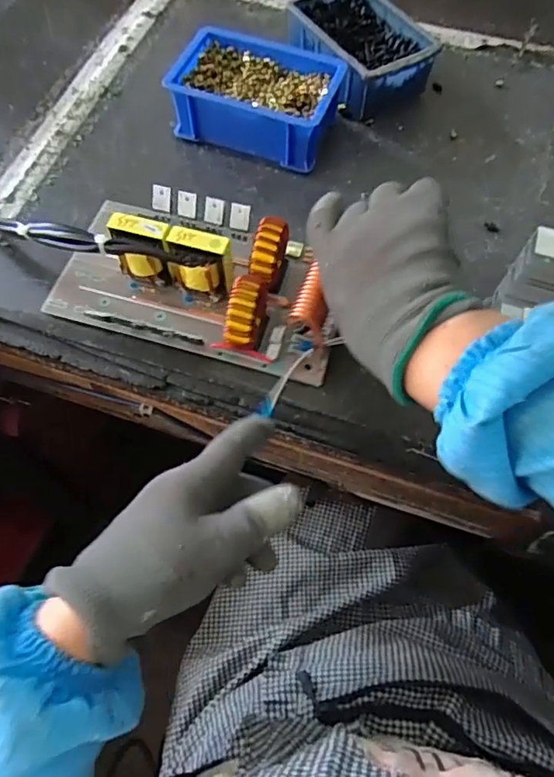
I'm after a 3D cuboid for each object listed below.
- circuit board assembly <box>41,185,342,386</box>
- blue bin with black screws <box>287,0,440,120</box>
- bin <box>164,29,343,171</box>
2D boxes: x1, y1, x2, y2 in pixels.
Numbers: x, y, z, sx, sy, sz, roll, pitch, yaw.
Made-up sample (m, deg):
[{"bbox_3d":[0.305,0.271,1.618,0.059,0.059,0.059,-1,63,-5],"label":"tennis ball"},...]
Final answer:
[{"bbox_3d":[-0.058,-0.098,0.413,0.220,0.056,0.128,16,63,7],"label":"circuit board assembly"},{"bbox_3d":[0.081,-0.355,0.554,0.105,0.053,0.152,-31,67,-17],"label":"blue bin with black screws"},{"bbox_3d":[-0.018,-0.279,0.512,0.150,0.054,0.108,19,63,8],"label":"bin"}]

